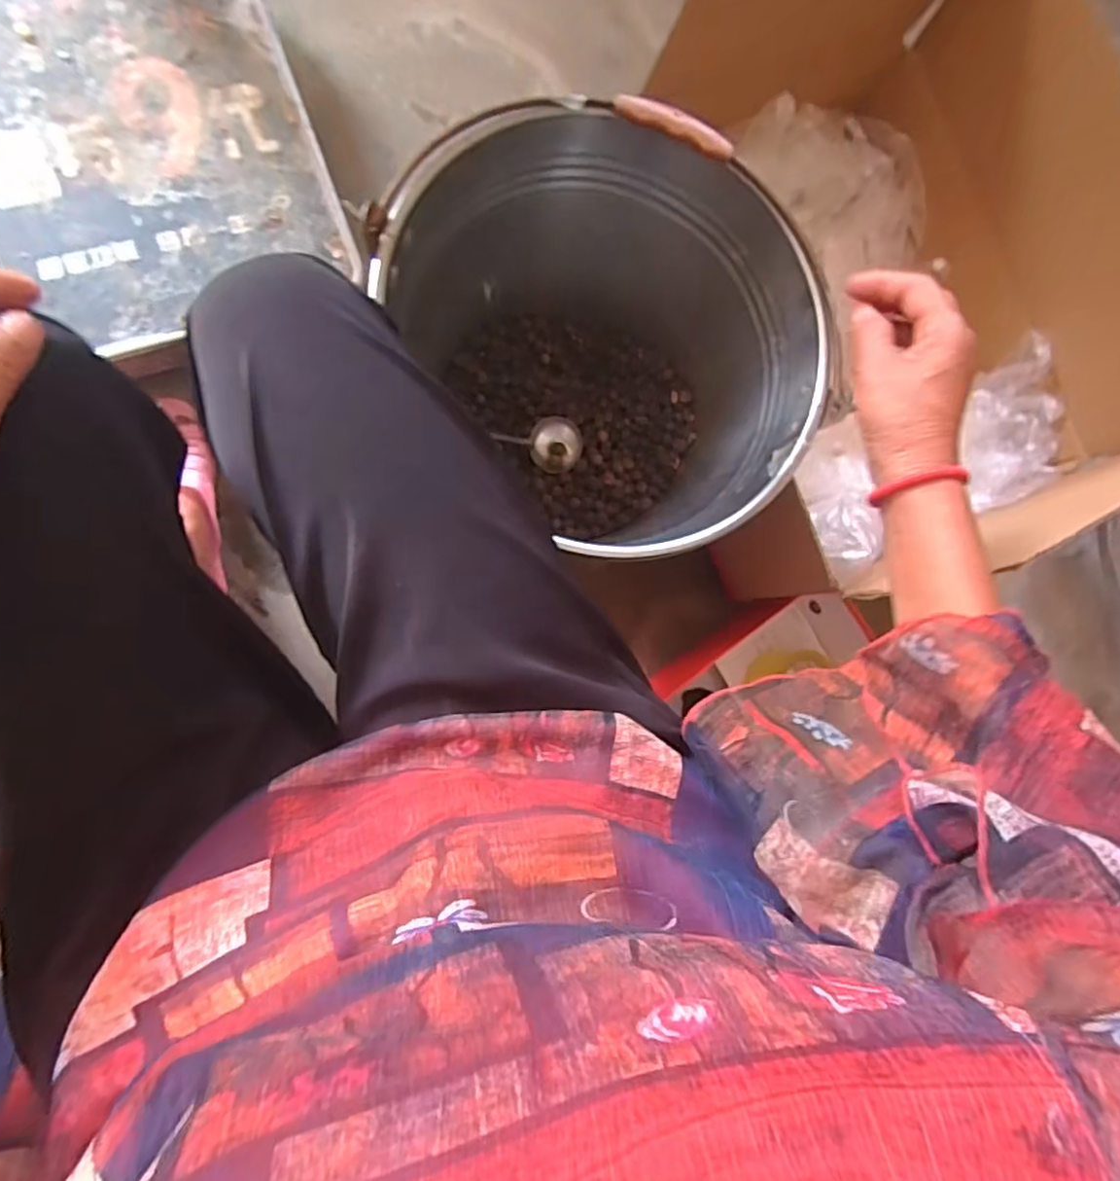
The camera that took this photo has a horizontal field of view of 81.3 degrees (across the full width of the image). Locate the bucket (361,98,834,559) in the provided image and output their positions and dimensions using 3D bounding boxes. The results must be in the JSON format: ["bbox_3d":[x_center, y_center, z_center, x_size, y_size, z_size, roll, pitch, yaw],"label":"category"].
[{"bbox_3d":[0.021,-0.200,0.585,0.310,0.266,0.295,1,86,-9],"label":"bucket"}]

